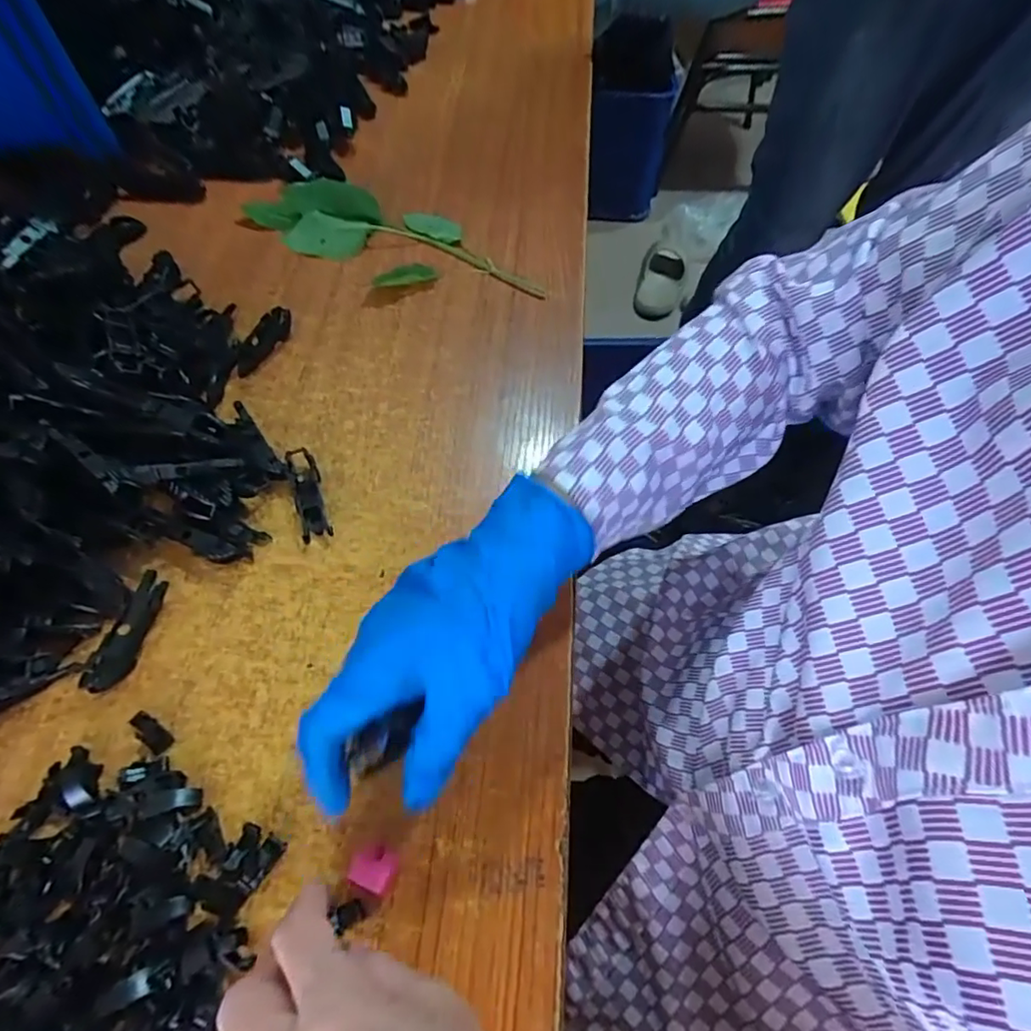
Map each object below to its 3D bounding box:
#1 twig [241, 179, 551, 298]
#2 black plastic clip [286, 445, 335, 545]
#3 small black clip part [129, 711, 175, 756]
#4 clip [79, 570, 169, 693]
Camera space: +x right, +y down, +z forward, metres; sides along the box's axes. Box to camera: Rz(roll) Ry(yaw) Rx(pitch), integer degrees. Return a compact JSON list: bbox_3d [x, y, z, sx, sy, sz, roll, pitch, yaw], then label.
[{"bbox_3d":[-0.114,-0.258,0.530,0.294,0.022,0.103,27,64,14],"label":"twig"},{"bbox_3d":[-0.148,-0.018,0.399,0.019,0.013,0.079,-17,63,-9],"label":"black plastic clip"},{"bbox_3d":[-0.207,0.123,0.319,0.028,0.004,0.011,32,66,16],"label":"small black clip part"},{"bbox_3d":[-0.234,0.071,0.342,0.015,0.020,0.072,12,62,7],"label":"clip"}]

